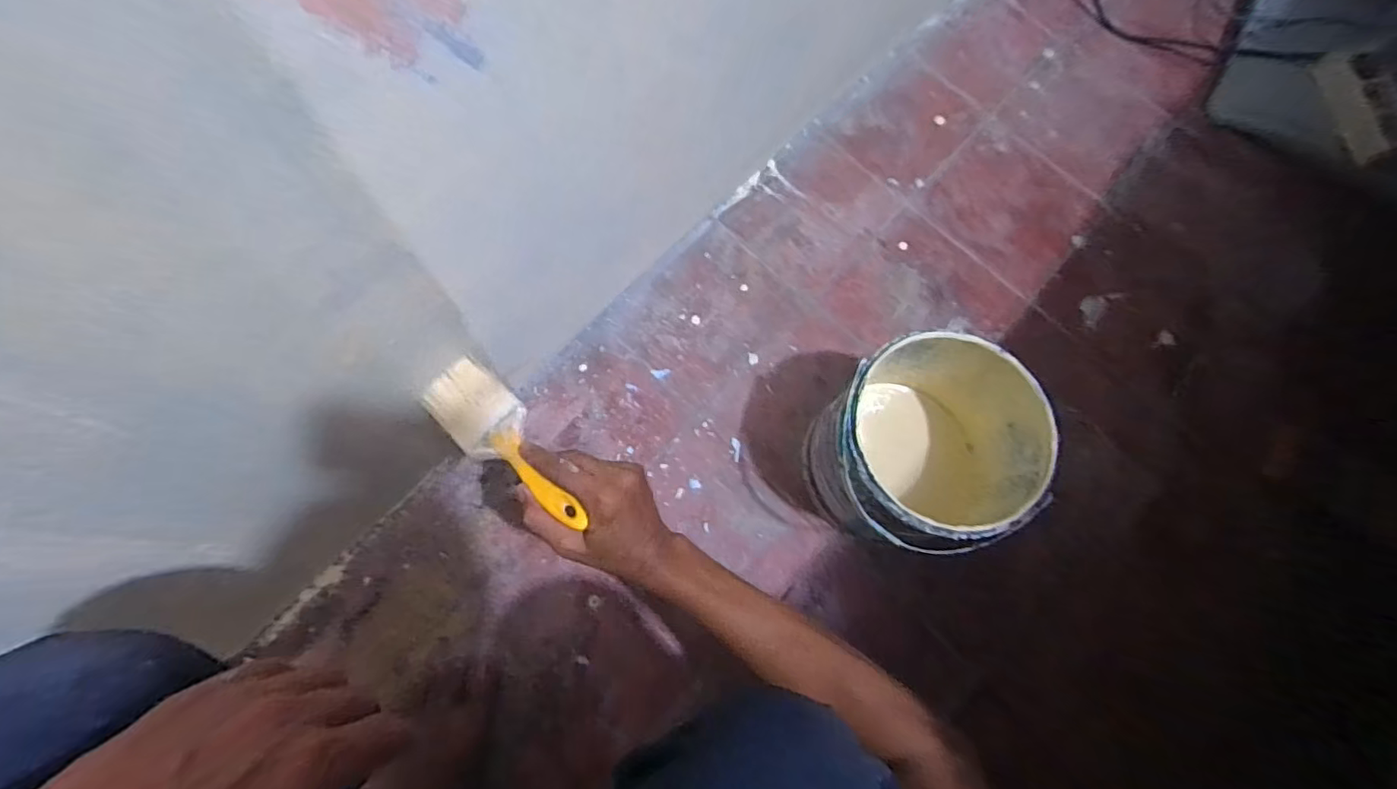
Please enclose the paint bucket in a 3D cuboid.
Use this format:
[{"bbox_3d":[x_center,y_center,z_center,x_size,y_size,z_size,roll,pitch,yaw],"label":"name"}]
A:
[{"bbox_3d":[0.216,0.056,0.607,0.189,0.205,0.182,1,74,-3],"label":"paint bucket"}]

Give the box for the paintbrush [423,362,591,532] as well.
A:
[{"bbox_3d":[-0.155,0.041,0.486,0.061,0.026,0.194,-45,60,-11],"label":"paintbrush"}]

